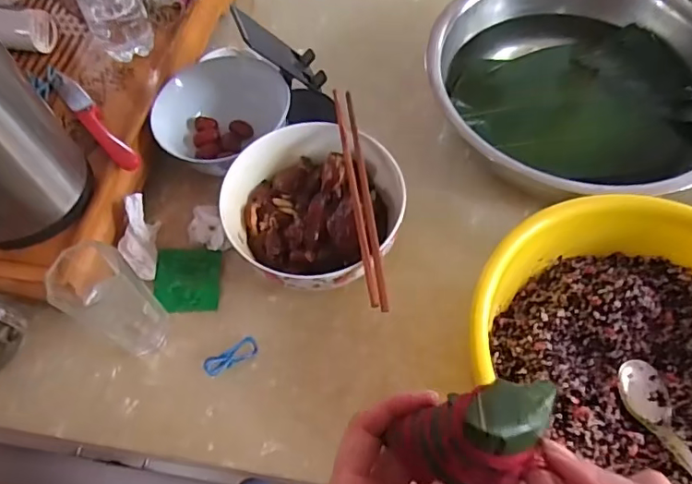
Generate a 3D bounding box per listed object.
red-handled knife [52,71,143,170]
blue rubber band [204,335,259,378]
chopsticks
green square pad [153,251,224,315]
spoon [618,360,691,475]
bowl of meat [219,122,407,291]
[{"bbox_3d":[-0.274,-0.136,0.568,0.024,0.020,0.197,-36,66,-17],"label":"red-handled knife"},{"bbox_3d":[-0.109,0.109,0.505,0.053,0.012,0.017,-29,64,-14],"label":"blue rubber band"},{"bbox_3d":[0.013,-0.047,0.491,0.017,0.014,0.231,-8,61,-3],"label":"chopsticks"},{"bbox_3d":[-0.163,0.039,0.548,0.065,0.013,0.069,-1,61,1],"label":"green square pad"},{"bbox_3d":[0.254,0.154,0.403,0.040,0.028,0.148,-2,30,0],"label":"spoon"},{"bbox_3d":[-0.030,-0.027,0.536,0.168,0.084,0.169,-1,61,1],"label":"bowl of meat"}]

